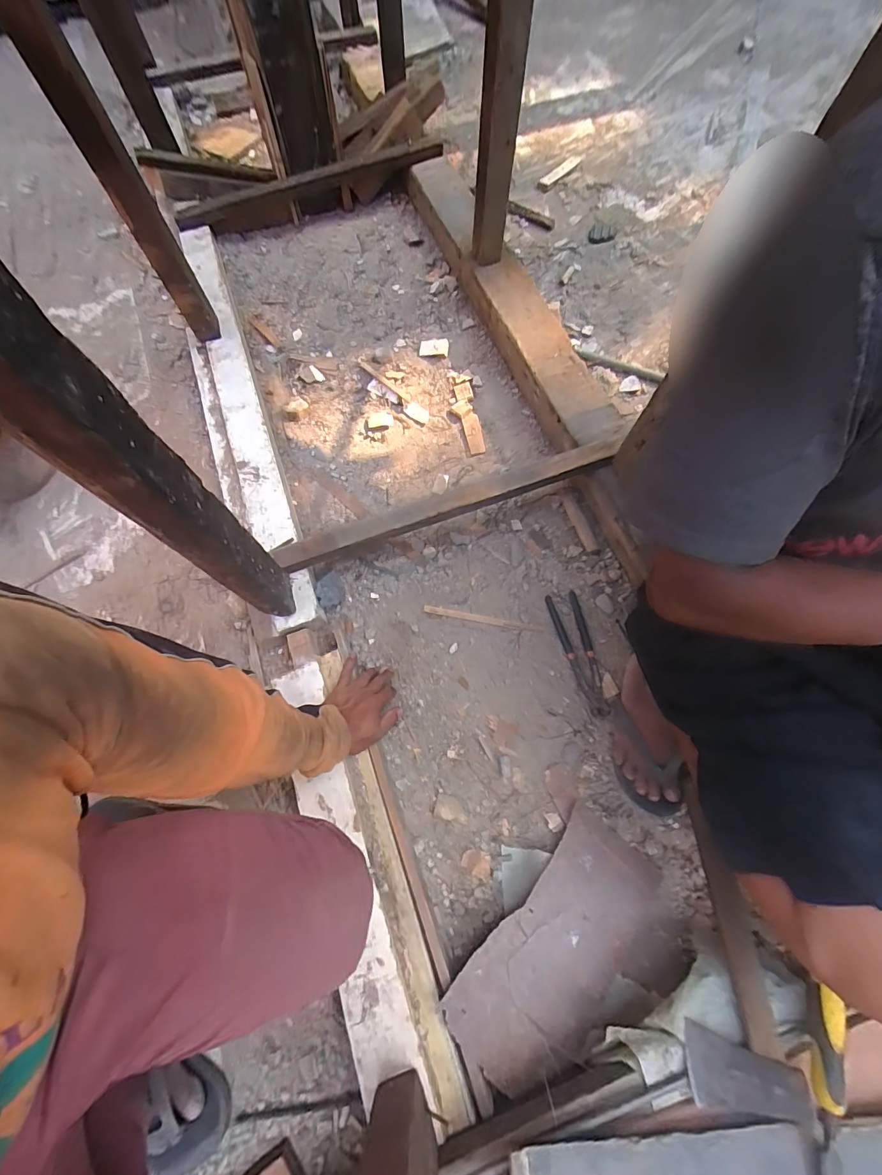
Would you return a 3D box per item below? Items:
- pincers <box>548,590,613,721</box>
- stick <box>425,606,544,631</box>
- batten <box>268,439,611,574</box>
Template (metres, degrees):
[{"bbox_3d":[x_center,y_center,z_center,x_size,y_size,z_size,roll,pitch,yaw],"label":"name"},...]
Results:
[{"bbox_3d":[0.246,0.113,0.724,0.056,0.021,0.219,-13,71,-5],"label":"pincers"},{"bbox_3d":[0.078,0.058,0.757,0.216,0.004,0.014,10,71,4],"label":"stick"},{"bbox_3d":[0.022,-0.146,0.718,0.609,0.045,0.054,-18,72,-6],"label":"batten"}]

